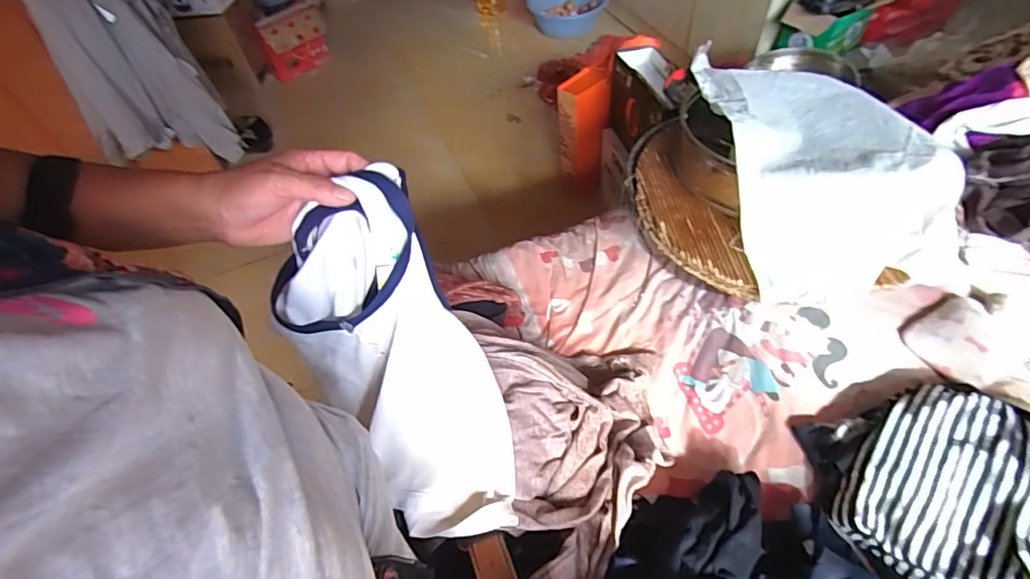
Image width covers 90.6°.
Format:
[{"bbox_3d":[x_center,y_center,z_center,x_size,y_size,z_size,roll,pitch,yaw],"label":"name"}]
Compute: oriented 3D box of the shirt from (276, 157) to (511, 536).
[{"bbox_3d":[-0.120,0.088,0.542,0.174,0.415,0.118,-25,29,-14],"label":"shirt"}]

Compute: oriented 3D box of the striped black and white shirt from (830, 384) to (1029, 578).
[{"bbox_3d":[0.598,0.266,0.651,0.311,0.103,0.262,-37,57,-21],"label":"striped black and white shirt"}]

